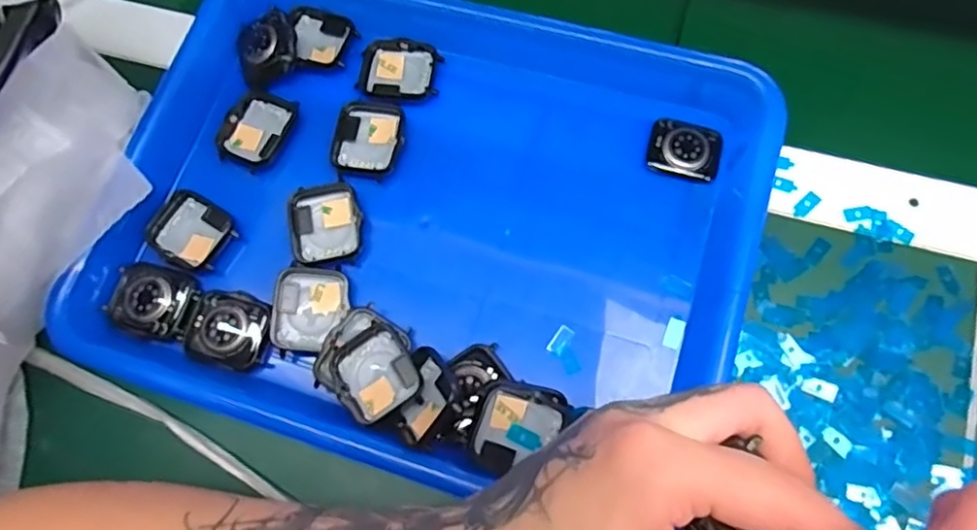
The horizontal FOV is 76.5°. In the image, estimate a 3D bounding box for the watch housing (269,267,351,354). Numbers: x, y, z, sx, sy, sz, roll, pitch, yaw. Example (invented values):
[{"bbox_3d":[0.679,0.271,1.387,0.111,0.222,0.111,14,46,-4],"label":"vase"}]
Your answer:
[{"bbox_3d":[-0.092,0.022,0.320,0.034,0.012,0.043,5,73,6],"label":"watch housing"}]

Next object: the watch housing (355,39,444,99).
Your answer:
[{"bbox_3d":[-0.052,-0.114,0.360,0.045,0.007,0.035,13,74,9],"label":"watch housing"}]

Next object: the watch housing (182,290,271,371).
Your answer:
[{"bbox_3d":[-0.135,0.034,0.323,0.043,0.011,0.037,17,75,10],"label":"watch housing"}]

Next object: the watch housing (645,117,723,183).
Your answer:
[{"bbox_3d":[0.107,-0.063,0.336,0.038,0.010,0.029,15,86,6],"label":"watch housing"}]

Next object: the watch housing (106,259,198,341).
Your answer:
[{"bbox_3d":[-0.180,0.018,0.331,0.044,0.009,0.038,19,75,10],"label":"watch housing"}]

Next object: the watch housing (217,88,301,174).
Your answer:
[{"bbox_3d":[-0.133,-0.077,0.355,0.036,0.010,0.045,23,76,11],"label":"watch housing"}]

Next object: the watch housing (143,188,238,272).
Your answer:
[{"bbox_3d":[-0.162,-0.017,0.342,0.046,0.014,0.038,29,77,13],"label":"watch housing"}]

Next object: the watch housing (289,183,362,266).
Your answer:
[{"bbox_3d":[-0.088,-0.022,0.335,0.037,0.008,0.045,-7,72,2],"label":"watch housing"}]

